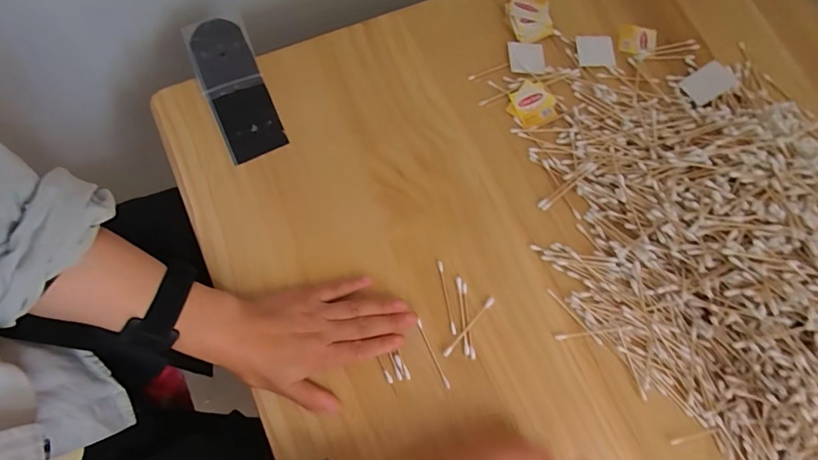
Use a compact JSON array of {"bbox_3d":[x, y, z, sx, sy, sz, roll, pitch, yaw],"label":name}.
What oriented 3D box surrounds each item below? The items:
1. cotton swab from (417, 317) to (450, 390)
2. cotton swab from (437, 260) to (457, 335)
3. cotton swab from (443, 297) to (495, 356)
[{"bbox_3d":[0.023,0.116,0.397,0.005,0.006,0.066,-24,82,-8],"label":"cotton swab"},{"bbox_3d":[0.036,0.065,0.409,0.005,0.004,0.071,-10,77,-4],"label":"cotton swab"},{"bbox_3d":[0.057,0.091,0.400,0.007,0.004,0.071,42,78,8],"label":"cotton swab"}]

